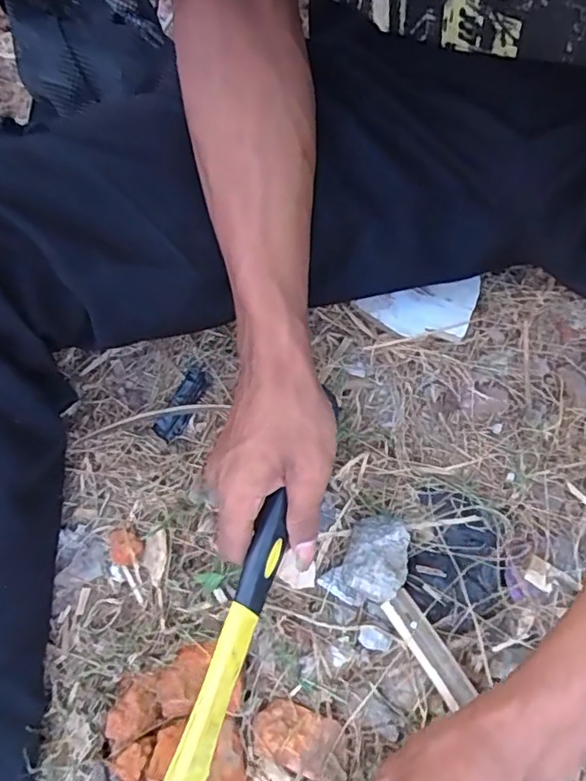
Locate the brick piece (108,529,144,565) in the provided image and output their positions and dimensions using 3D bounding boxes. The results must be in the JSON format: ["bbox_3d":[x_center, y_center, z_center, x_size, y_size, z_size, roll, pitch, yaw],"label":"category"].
[{"bbox_3d":[-0.118,0.108,0.397,0.028,0.012,0.021,20,68,9],"label":"brick piece"}]

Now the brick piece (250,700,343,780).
[{"bbox_3d":[0.003,0.221,0.366,0.057,0.014,0.037,19,52,17],"label":"brick piece"}]

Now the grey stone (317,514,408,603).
[{"bbox_3d":[0.055,0.119,0.397,0.046,0.025,0.063,33,71,13],"label":"grey stone"}]

